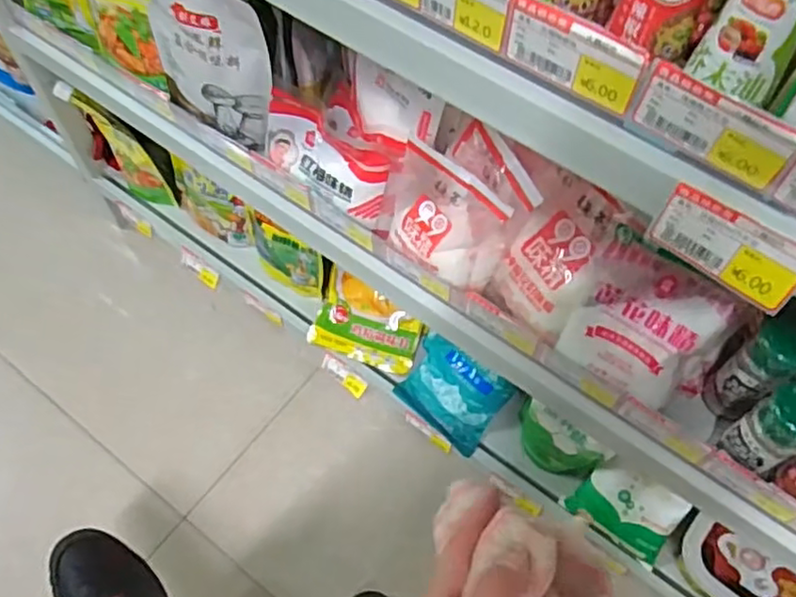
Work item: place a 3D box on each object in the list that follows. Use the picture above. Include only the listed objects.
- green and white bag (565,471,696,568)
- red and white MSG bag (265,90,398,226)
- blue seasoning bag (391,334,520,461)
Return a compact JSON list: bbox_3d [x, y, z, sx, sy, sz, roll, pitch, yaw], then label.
[{"bbox_3d":[0.241,0.227,0.729,0.106,0.068,0.051,28,63,14],"label":"green and white bag"},{"bbox_3d":[-0.061,-0.119,0.604,0.143,0.079,0.034,34,65,16],"label":"red and white MSG bag"},{"bbox_3d":[0.063,0.111,0.809,0.122,0.031,0.103,34,106,23],"label":"blue seasoning bag"}]

